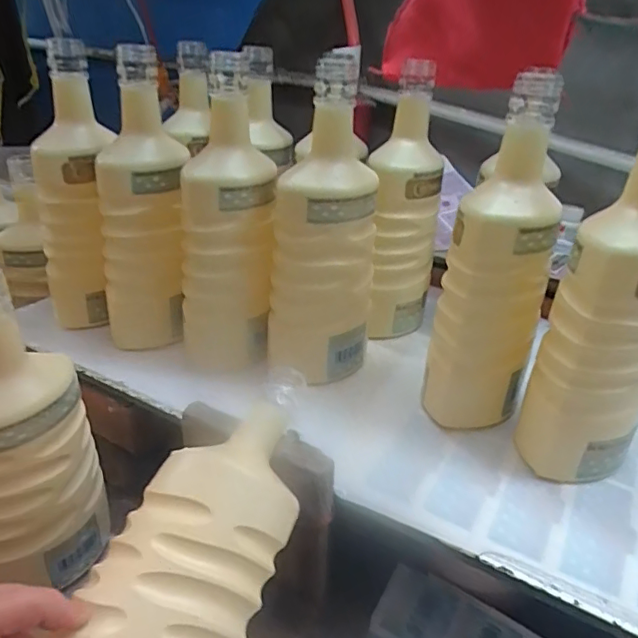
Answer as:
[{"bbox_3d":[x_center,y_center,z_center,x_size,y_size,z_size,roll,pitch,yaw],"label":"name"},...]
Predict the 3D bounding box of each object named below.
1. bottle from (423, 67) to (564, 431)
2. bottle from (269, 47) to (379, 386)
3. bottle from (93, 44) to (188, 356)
[{"bbox_3d":[0.127,-0.033,0.404,0.075,0.239,0.077,14,35,18],"label":"bottle"},{"bbox_3d":[0.003,-0.067,0.454,0.085,0.240,0.087,5,33,4],"label":"bottle"},{"bbox_3d":[-0.152,-0.092,0.474,0.074,0.242,0.067,-9,34,-17],"label":"bottle"}]

